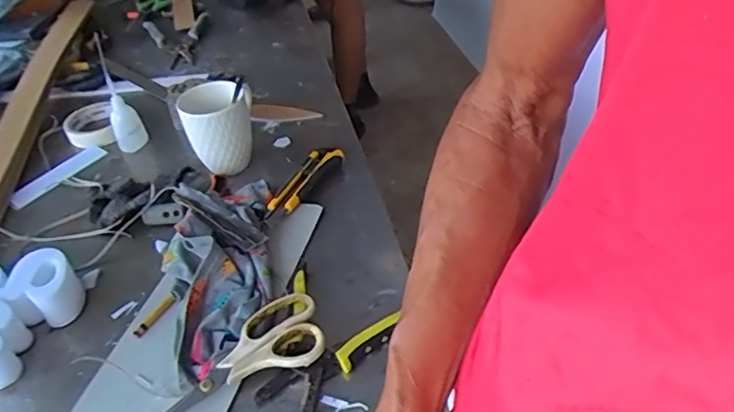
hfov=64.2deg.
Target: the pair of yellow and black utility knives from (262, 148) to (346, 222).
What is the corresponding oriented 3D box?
[{"bbox_3d":[-0.080,-0.027,0.720,0.039,0.025,0.149,17,45,25],"label":"pair of yellow and black utility knives"}]

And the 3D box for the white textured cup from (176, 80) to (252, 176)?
[{"bbox_3d":[-0.186,-0.097,0.753,0.077,0.116,0.076,-4,40,3],"label":"white textured cup"}]

